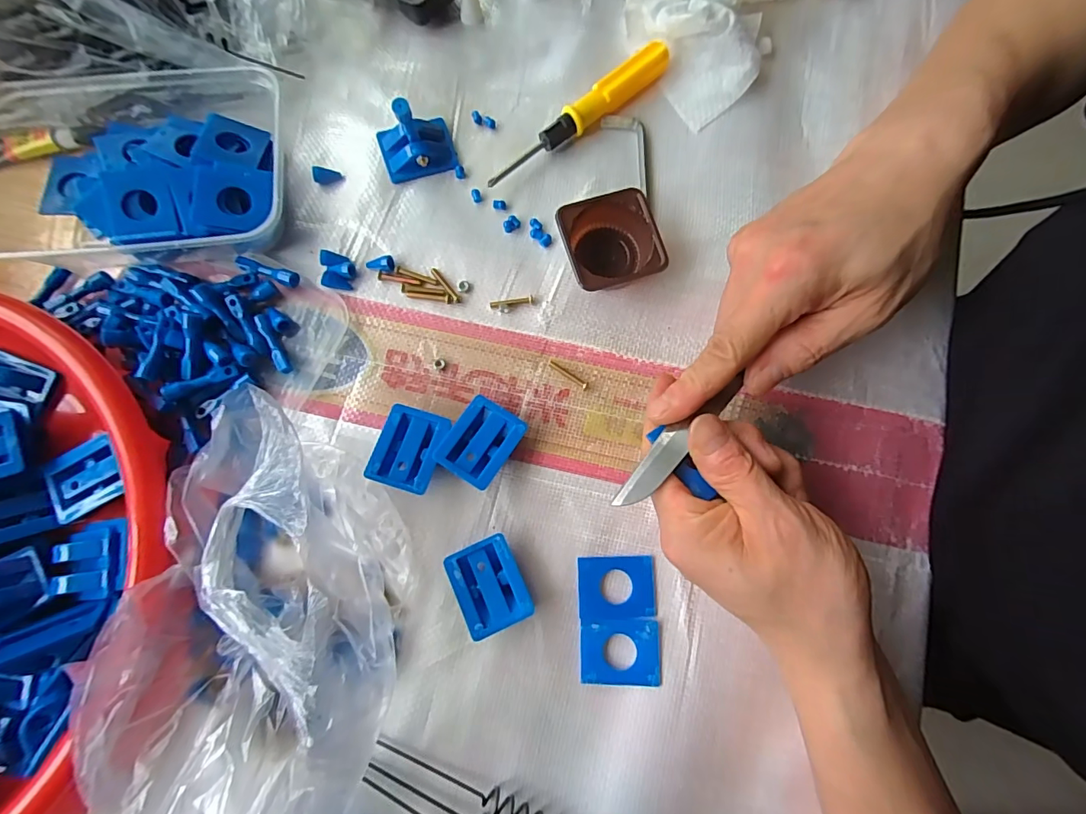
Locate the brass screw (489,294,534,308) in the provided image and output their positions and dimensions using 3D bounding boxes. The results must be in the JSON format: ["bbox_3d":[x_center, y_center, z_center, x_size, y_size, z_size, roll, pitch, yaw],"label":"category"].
[{"bbox_3d":[-0.019,-0.064,0.289,0.026,0.004,0.006,-5,80,-1],"label":"brass screw"}]

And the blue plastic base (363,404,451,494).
[{"bbox_3d":[-0.073,0.023,0.266,0.035,0.018,0.043,19,80,3],"label":"blue plastic base"}]

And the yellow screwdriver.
[{"bbox_3d":[0.024,-0.182,0.304,0.140,0.017,0.018,-40,82,-7],"label":"yellow screwdriver"}]

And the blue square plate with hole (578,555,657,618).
[{"bbox_3d":[0.040,0.097,0.260,0.041,0.004,0.031,-2,80,0],"label":"blue square plate with hole"}]

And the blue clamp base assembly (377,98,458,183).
[{"bbox_3d":[-0.079,-0.165,0.296,0.043,0.023,0.036,-16,80,-3],"label":"blue clamp base assembly"}]

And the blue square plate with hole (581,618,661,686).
[{"bbox_3d":[0.041,0.129,0.253,0.041,0.004,0.032,1,80,0],"label":"blue square plate with hole"}]

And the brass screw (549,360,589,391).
[{"bbox_3d":[0.015,-0.020,0.280,0.026,0.004,0.004,36,82,6],"label":"brass screw"}]

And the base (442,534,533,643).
[{"bbox_3d":[-0.028,0.093,0.254,0.035,0.017,0.044,-26,81,-5],"label":"base"}]

